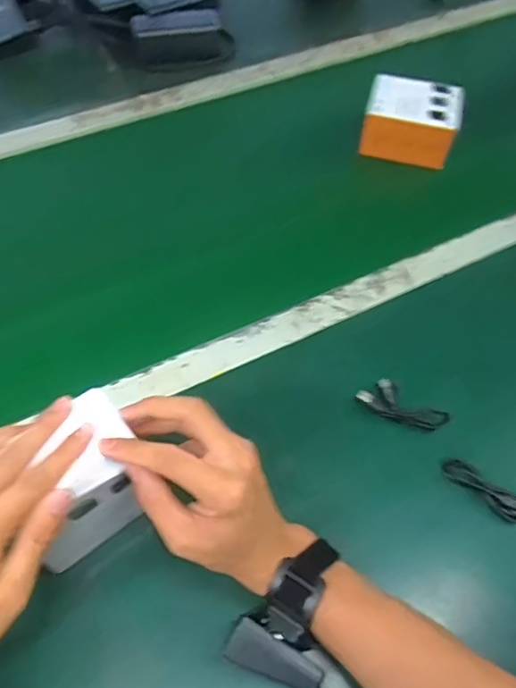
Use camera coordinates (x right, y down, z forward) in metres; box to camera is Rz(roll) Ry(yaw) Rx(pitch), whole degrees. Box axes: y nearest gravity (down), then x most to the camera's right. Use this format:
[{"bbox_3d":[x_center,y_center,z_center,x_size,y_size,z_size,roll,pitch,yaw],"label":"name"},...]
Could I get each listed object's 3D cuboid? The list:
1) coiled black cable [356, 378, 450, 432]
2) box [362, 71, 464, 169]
[{"bbox_3d":[0.135,0.060,0.505,0.080,0.009,0.033,30,62,19],"label":"coiled black cable"},{"bbox_3d":[0.213,-0.308,0.744,0.122,0.073,0.089,16,58,11],"label":"box"}]

